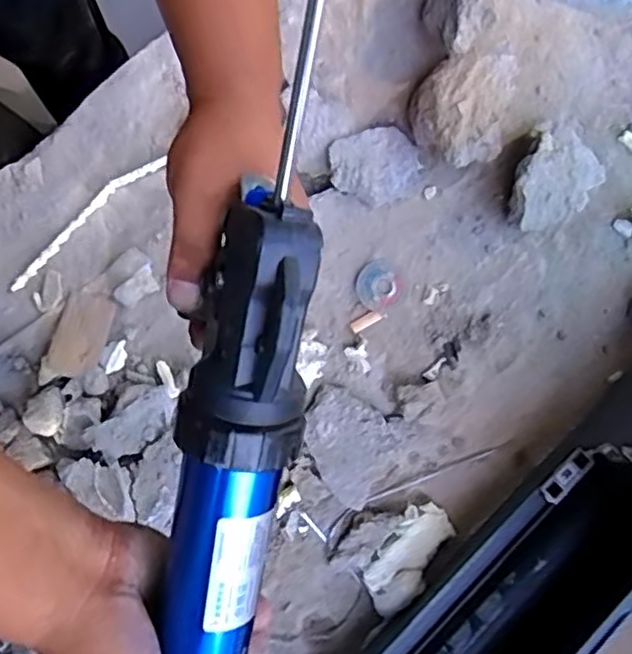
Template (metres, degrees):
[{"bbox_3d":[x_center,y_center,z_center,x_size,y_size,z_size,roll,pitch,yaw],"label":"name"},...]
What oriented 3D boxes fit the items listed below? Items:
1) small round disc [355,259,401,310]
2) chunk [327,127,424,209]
[{"bbox_3d":[0.059,-0.041,0.630,0.045,0.009,0.042,0,79,-1],"label":"small round disc"},{"bbox_3d":[0.057,-0.156,0.652,0.089,0.026,0.075,-22,80,-6],"label":"chunk"}]

